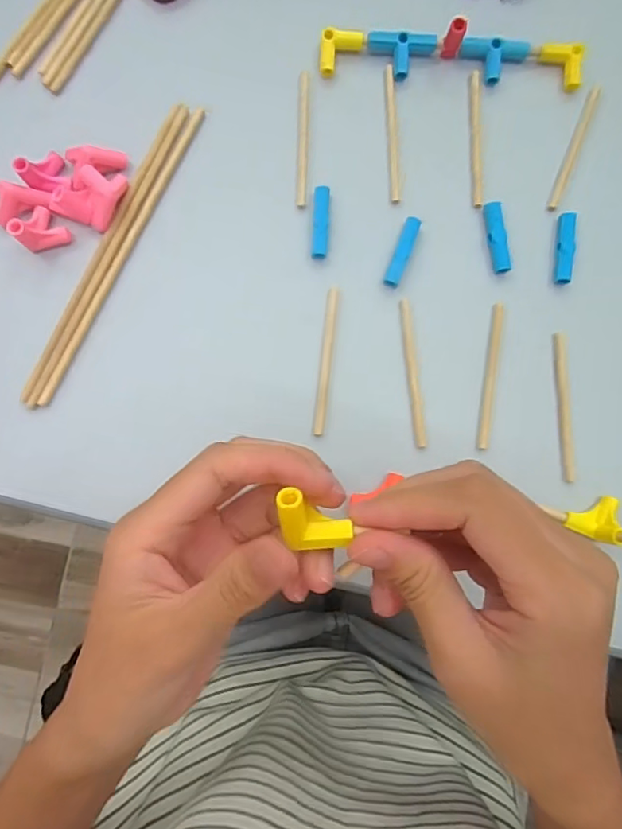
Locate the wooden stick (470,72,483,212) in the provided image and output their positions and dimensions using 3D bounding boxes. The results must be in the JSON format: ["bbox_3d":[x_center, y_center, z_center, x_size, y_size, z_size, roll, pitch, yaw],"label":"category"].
[{"bbox_3d":[0.102,-0.170,0.335,0.006,0.004,0.089,1,83,-3],"label":"wooden stick"}]

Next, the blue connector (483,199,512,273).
[{"bbox_3d":[0.112,-0.106,0.327,0.010,0.007,0.042,-8,83,-4],"label":"blue connector"}]

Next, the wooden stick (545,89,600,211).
[{"bbox_3d":[0.159,-0.161,0.330,0.007,0.004,0.084,24,82,0],"label":"wooden stick"}]

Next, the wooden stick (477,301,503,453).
[{"bbox_3d":[0.105,-0.023,0.319,0.006,0.004,0.086,9,82,-2],"label":"wooden stick"}]

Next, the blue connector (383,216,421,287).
[{"bbox_3d":[0.054,-0.097,0.323,0.010,0.007,0.045,22,82,0],"label":"blue connector"}]

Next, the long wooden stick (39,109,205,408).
[{"bbox_3d":[-0.109,-0.094,0.319,0.007,0.006,0.195,25,82,0],"label":"long wooden stick"}]

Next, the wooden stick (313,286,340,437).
[{"bbox_3d":[0.009,-0.031,0.316,0.007,0.005,0.086,7,83,-2],"label":"wooden stick"}]

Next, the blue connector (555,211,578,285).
[{"bbox_3d":[0.152,-0.100,0.327,0.009,0.009,0.044,10,82,-2],"label":"blue connector"}]

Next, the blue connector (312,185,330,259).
[{"bbox_3d":[0.006,-0.113,0.323,0.009,0.009,0.042,3,83,-3],"label":"blue connector"}]

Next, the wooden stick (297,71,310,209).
[{"bbox_3d":[-0.005,-0.166,0.331,0.006,0.006,0.084,2,83,-3],"label":"wooden stick"}]

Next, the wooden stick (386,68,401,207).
[{"bbox_3d":[0.050,-0.172,0.334,0.006,0.004,0.087,-1,83,-3],"label":"wooden stick"}]

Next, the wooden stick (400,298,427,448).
[{"bbox_3d":[0.060,-0.024,0.316,0.007,0.004,0.085,-5,83,-4],"label":"wooden stick"}]

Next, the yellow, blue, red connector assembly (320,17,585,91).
[{"bbox_3d":[0.086,-0.217,0.327,0.157,0.024,0.025,2,83,-3],"label":"yellow, blue, red connector assembly"}]

